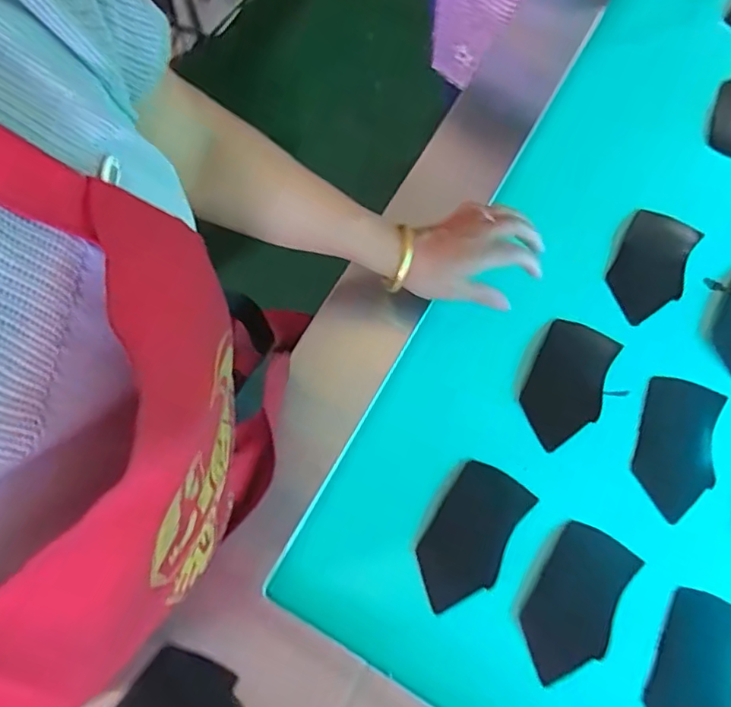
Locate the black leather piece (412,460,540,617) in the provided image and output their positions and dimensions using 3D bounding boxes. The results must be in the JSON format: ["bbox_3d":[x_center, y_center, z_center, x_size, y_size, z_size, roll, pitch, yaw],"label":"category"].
[{"bbox_3d":[0.095,0.167,0.534,0.070,0.004,0.130,30,72,16],"label":"black leather piece"}]

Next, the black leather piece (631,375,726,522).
[{"bbox_3d":[0.300,0.090,0.564,0.070,0.011,0.135,19,71,6],"label":"black leather piece"}]

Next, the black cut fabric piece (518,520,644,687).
[{"bbox_3d":[0.186,0.221,0.517,0.069,0.006,0.130,29,72,18],"label":"black cut fabric piece"}]

